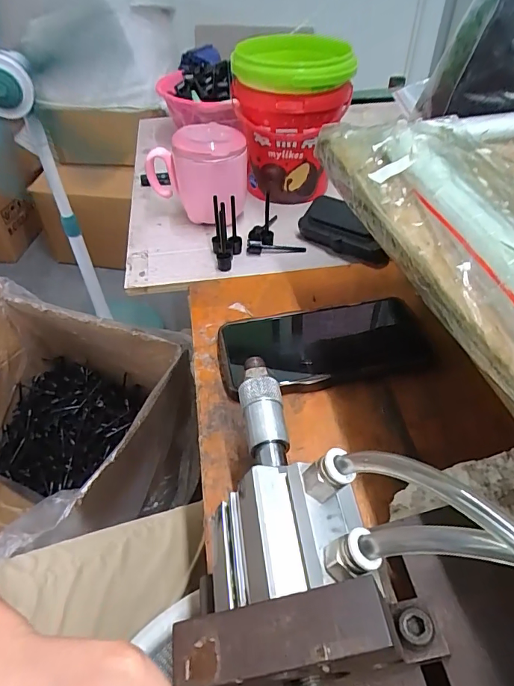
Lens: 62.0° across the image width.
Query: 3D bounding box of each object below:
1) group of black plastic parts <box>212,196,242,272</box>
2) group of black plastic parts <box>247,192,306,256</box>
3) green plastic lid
[{"bbox_3d":[-0.032,-0.112,0.440,0.030,0.065,0.045,-5,46,-4],"label":"group of black plastic parts"},{"bbox_3d":[0.019,-0.127,0.458,0.061,0.063,0.034,-4,46,-3],"label":"group of black plastic parts"},{"bbox_3d":[0.037,-0.302,0.458,0.125,0.032,0.114,-2,46,-1],"label":"green plastic lid"}]

